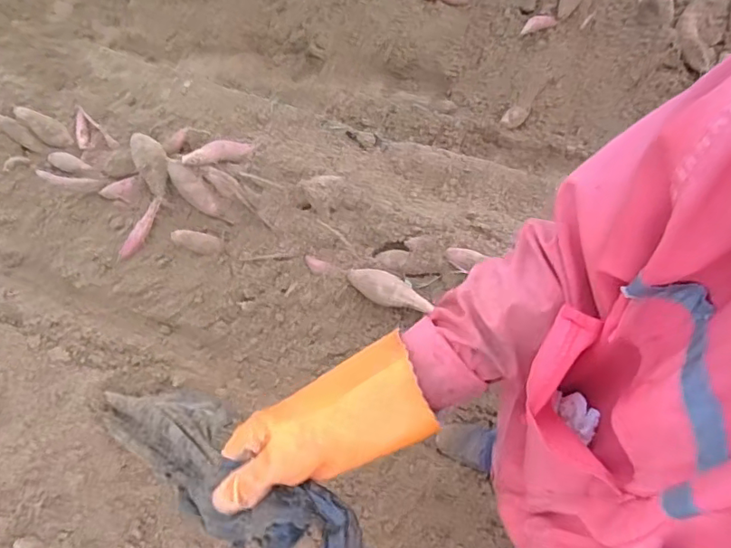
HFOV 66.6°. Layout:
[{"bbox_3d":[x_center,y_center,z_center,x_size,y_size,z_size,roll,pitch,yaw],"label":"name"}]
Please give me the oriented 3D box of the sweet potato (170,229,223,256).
[{"bbox_3d":[-0.440,-0.085,1.452,0.136,0.044,0.052,17,70,-29],"label":"sweet potato"}]

